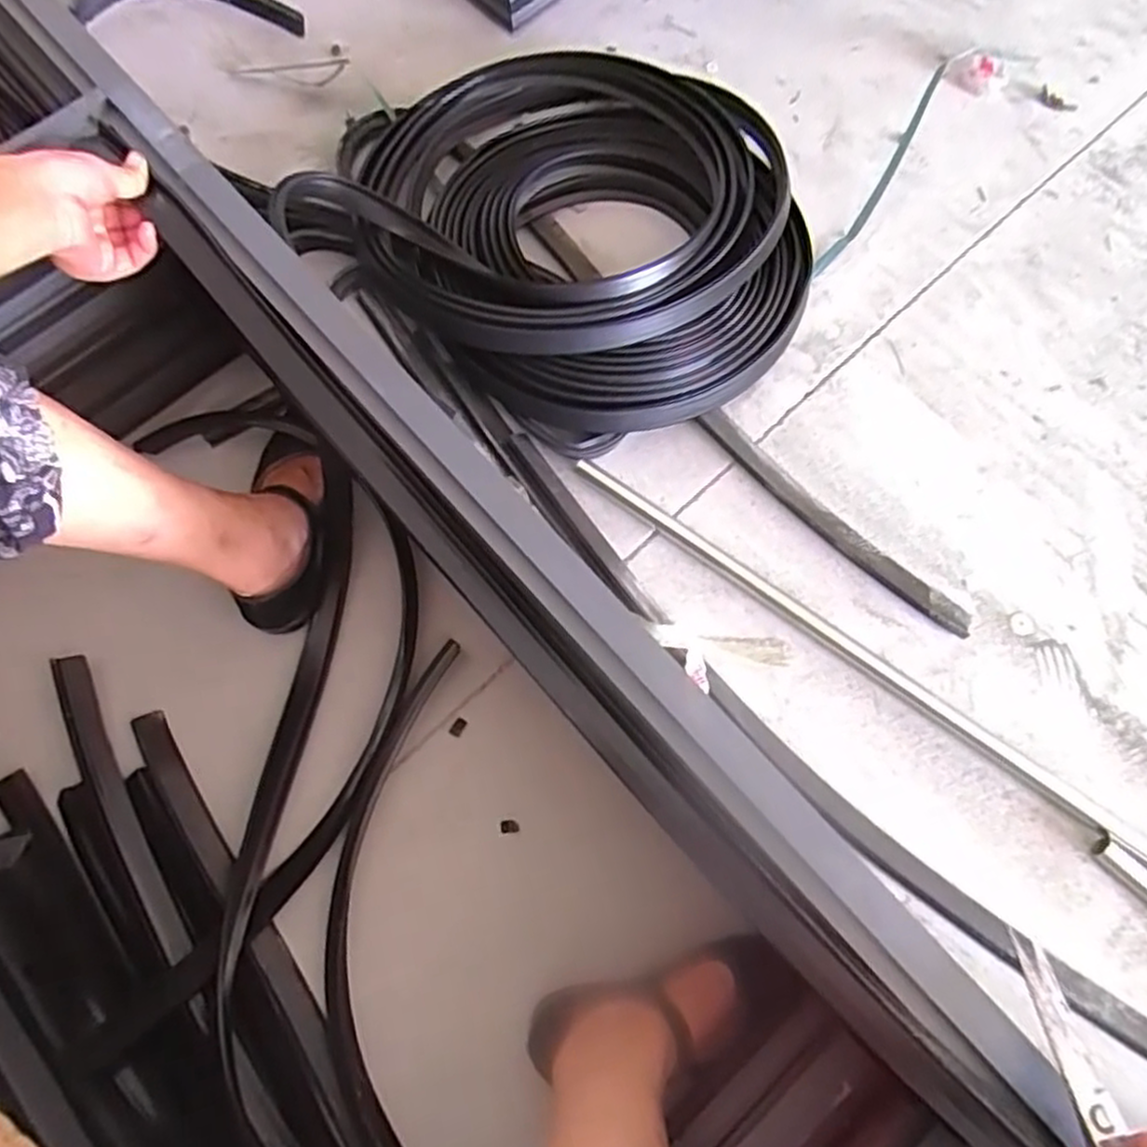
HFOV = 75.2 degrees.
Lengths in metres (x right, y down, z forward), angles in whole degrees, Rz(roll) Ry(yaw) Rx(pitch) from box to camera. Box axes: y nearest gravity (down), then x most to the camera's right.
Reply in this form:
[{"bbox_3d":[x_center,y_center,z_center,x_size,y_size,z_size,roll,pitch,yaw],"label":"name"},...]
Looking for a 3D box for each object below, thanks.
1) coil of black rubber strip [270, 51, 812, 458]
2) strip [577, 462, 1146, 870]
[{"bbox_3d":[0.010,-0.416,0.841,0.538,0.097,0.462,43,79,12],"label":"coil of black rubber strip"},{"bbox_3d":[0.344,0.118,0.738,0.807,0.014,0.032,36,78,10],"label":"strip"}]

